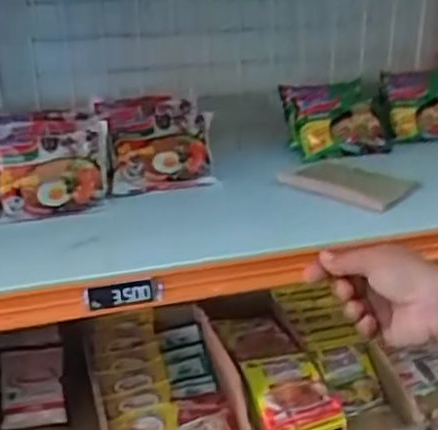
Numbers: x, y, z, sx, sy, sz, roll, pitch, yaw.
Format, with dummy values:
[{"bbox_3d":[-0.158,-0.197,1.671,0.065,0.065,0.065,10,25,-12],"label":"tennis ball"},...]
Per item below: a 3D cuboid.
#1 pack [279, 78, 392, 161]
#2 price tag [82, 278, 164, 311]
[{"bbox_3d":[0.185,-0.148,1.074,0.150,0.047,0.147,-8,62,-22],"label":"pack"},{"bbox_3d":[-0.098,0.082,0.710,0.082,0.026,0.007,-8,26,-16],"label":"price tag"}]

